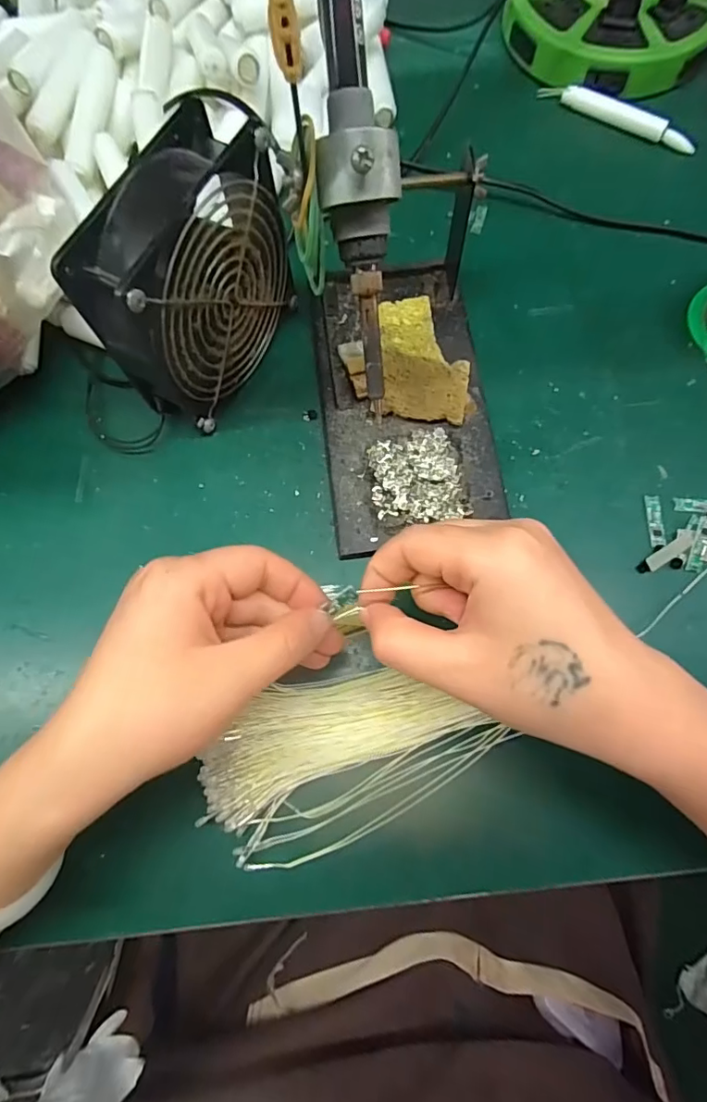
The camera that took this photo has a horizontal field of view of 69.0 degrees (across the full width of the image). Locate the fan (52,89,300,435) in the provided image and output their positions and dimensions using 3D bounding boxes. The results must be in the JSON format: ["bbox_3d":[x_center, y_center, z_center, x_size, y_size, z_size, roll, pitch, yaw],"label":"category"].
[{"bbox_3d":[-0.081,-0.147,0.283,0.047,0.118,0.129,30,78,9],"label":"fan"}]

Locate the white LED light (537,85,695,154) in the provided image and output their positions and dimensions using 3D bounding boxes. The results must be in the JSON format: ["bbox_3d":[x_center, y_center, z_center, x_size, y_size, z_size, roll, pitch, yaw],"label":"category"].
[{"bbox_3d":[0.191,-0.316,0.373,0.116,0.011,0.011,31,78,7],"label":"white LED light"}]

